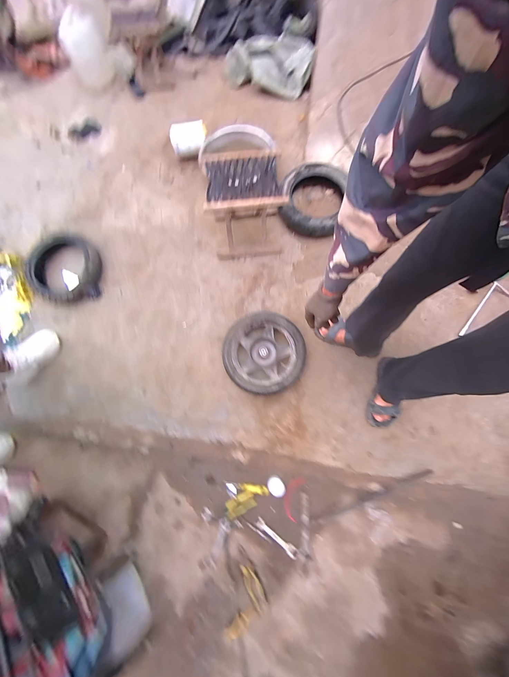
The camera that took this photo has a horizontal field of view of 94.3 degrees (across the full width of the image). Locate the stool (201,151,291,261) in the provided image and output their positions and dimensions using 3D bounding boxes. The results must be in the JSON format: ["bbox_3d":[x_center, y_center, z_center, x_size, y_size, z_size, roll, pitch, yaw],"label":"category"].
[{"bbox_3d":[-0.037,-0.544,1.007,0.303,0.313,0.273,-5,80,2],"label":"stool"}]

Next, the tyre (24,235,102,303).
[{"bbox_3d":[-0.882,-0.331,1.103,0.334,0.084,0.315,0,71,1],"label":"tyre"}]

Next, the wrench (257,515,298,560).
[{"bbox_3d":[0.084,0.755,0.894,0.178,0.011,0.036,35,75,12],"label":"wrench"}]

